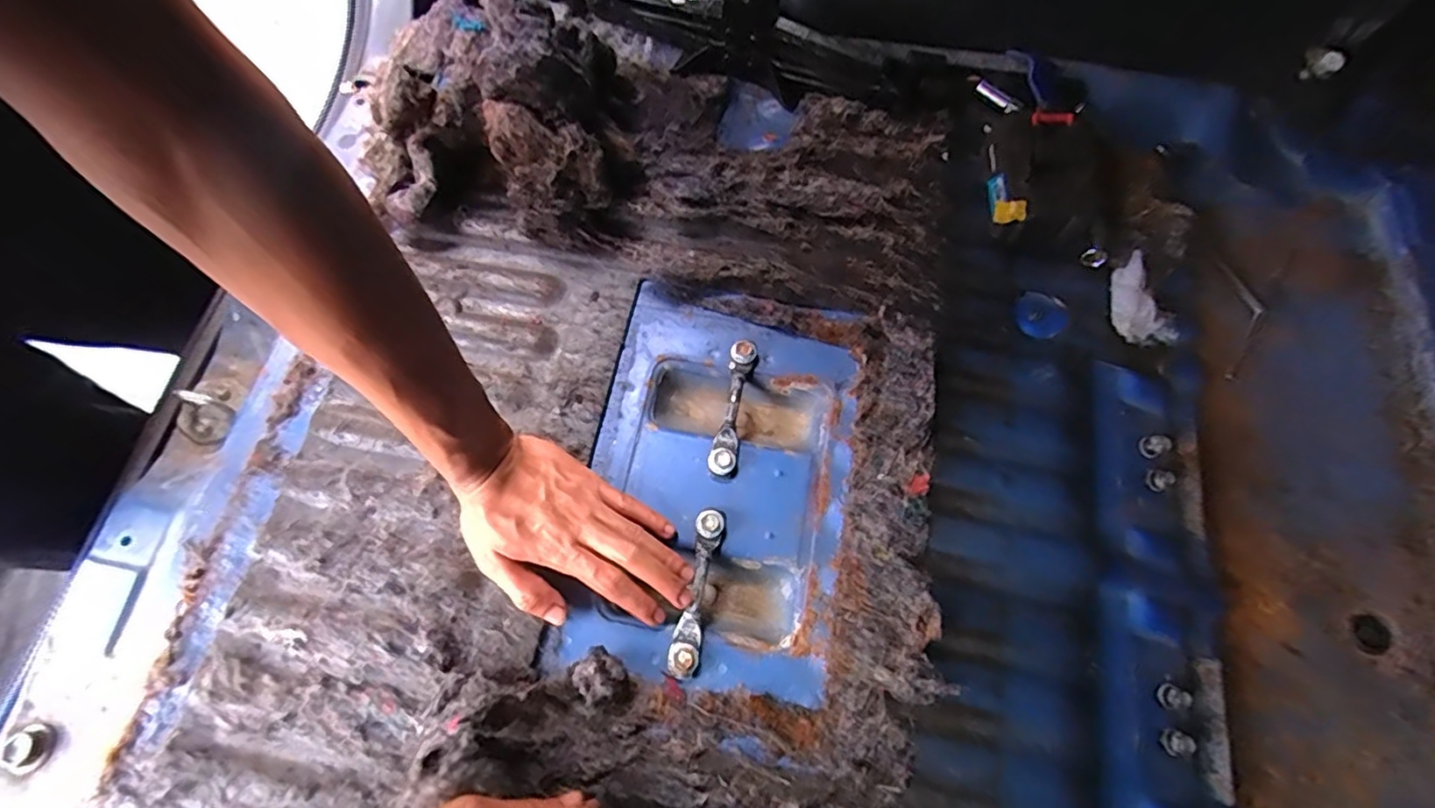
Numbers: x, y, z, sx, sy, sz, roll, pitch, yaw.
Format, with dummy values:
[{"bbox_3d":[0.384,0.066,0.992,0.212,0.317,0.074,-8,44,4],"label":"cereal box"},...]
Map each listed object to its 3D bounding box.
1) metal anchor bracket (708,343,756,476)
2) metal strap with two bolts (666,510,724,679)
[{"bbox_3d":[0.012,0.002,0.523,0.021,0.012,0.117,10,70,5],"label":"metal anchor bracket"},{"bbox_3d":[-0.016,0.141,0.466,0.022,0.010,0.121,11,70,5],"label":"metal strap with two bolts"}]

